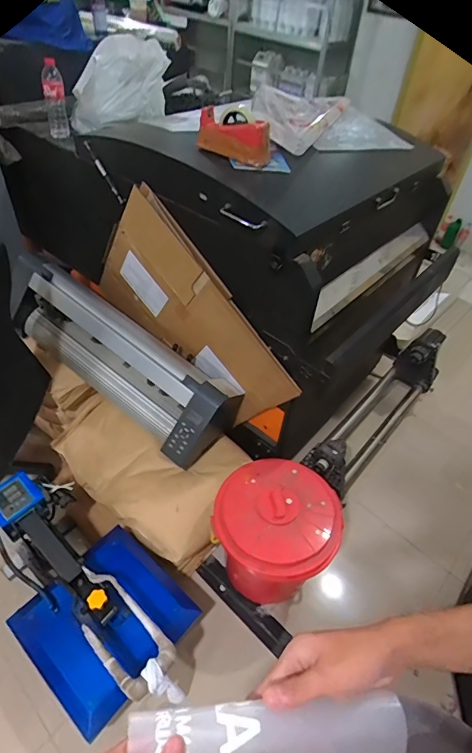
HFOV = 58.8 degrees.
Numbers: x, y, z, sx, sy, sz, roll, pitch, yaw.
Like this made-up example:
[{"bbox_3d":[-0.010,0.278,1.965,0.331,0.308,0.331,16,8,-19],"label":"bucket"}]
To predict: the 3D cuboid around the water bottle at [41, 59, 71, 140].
[{"bbox_3d":[-0.654,-1.000,1.520,0.078,0.221,0.063,-11,48,-17],"label":"water bottle"}]

